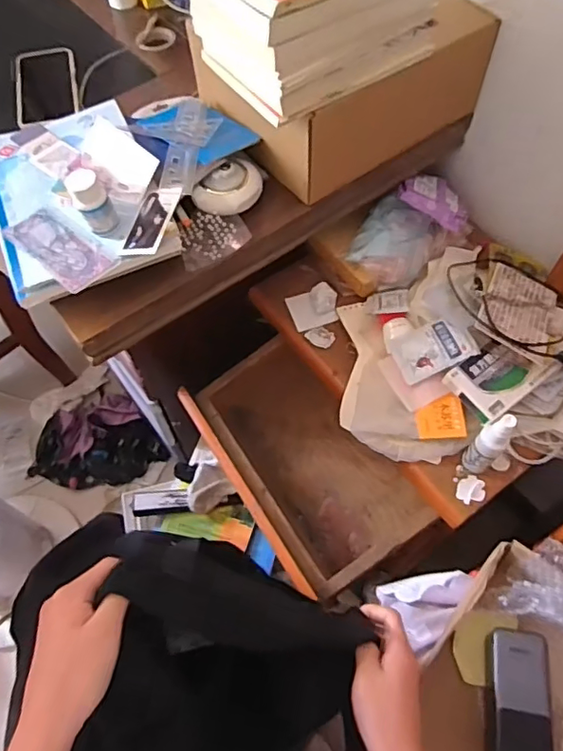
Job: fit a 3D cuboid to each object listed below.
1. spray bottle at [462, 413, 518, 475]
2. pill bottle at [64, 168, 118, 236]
[{"bbox_3d":[0.227,0.077,0.599,0.023,0.114,0.028,-33,65,-16],"label":"spray bottle"},{"bbox_3d":[-0.195,-0.177,0.563,0.034,0.068,0.030,-24,63,-12],"label":"pill bottle"}]

